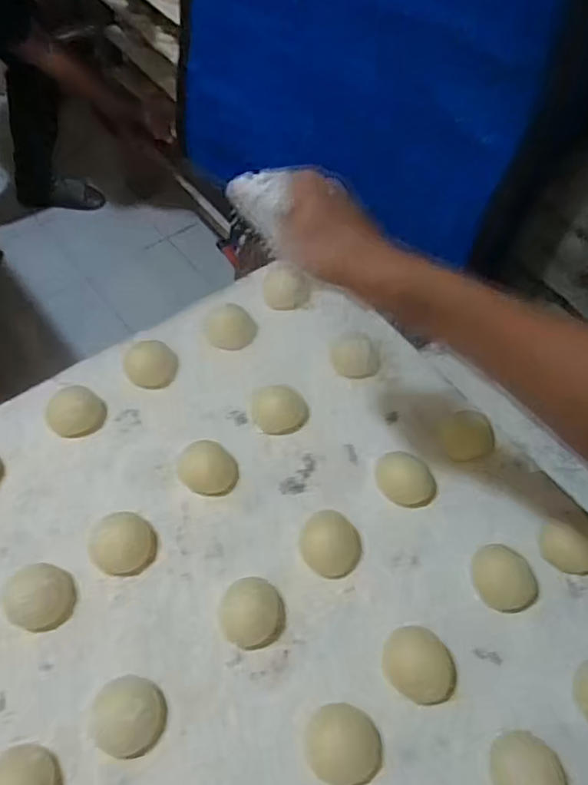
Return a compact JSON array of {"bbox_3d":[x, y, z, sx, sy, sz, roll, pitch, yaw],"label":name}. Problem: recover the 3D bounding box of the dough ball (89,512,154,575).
[{"bbox_3d":[-0.148,0.129,0.484,0.051,0.027,0.046,-9,60,-9],"label":"dough ball"}]

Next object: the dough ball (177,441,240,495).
[{"bbox_3d":[-0.079,0.071,0.524,0.050,0.033,0.044,11,59,3],"label":"dough ball"}]

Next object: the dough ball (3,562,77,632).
[{"bbox_3d":[-0.203,0.164,0.456,0.045,0.034,0.049,1,59,-2],"label":"dough ball"}]

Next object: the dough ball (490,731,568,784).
[{"bbox_3d":[0.170,0.272,0.402,0.053,0.031,0.053,1,59,-2],"label":"dough ball"}]

